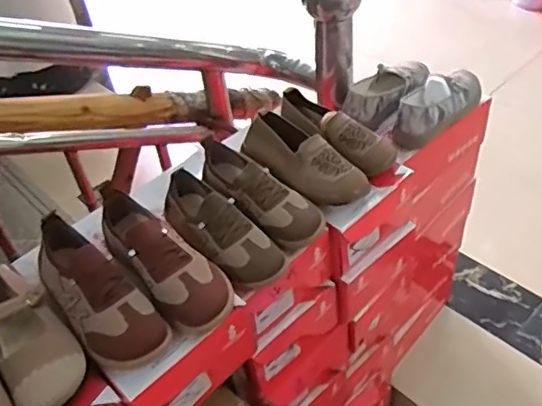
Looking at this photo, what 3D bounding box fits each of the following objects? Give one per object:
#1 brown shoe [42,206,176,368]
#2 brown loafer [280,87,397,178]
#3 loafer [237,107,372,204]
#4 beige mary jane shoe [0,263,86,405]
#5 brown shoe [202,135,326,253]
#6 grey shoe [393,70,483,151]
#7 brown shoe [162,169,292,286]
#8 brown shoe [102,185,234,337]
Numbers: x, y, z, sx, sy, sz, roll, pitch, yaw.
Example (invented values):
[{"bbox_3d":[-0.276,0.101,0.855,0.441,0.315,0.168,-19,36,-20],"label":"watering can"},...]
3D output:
[{"bbox_3d":[-0.221,0.109,0.690,0.083,0.065,0.223,-37,65,-28],"label":"brown shoe"},{"bbox_3d":[0.105,-0.122,0.934,0.065,0.072,0.207,-36,50,-27],"label":"brown loafer"},{"bbox_3d":[0.046,-0.072,0.894,0.099,0.061,0.211,-29,47,-21],"label":"loafer"},{"bbox_3d":[-0.307,0.147,0.678,0.083,0.072,0.251,-33,48,-25],"label":"beige mary jane shoe"},{"bbox_3d":[-0.024,-0.021,0.845,0.074,0.073,0.223,-36,50,-27],"label":"brown shoe"},{"bbox_3d":[0.308,-0.189,1.044,0.214,0.084,0.080,-33,48,-25],"label":"grey shoe"},{"bbox_3d":[-0.078,0.034,0.803,0.083,0.070,0.210,-33,48,-25],"label":"brown shoe"},{"bbox_3d":[-0.147,0.060,0.727,0.081,0.083,0.234,-34,49,-26],"label":"brown shoe"}]

